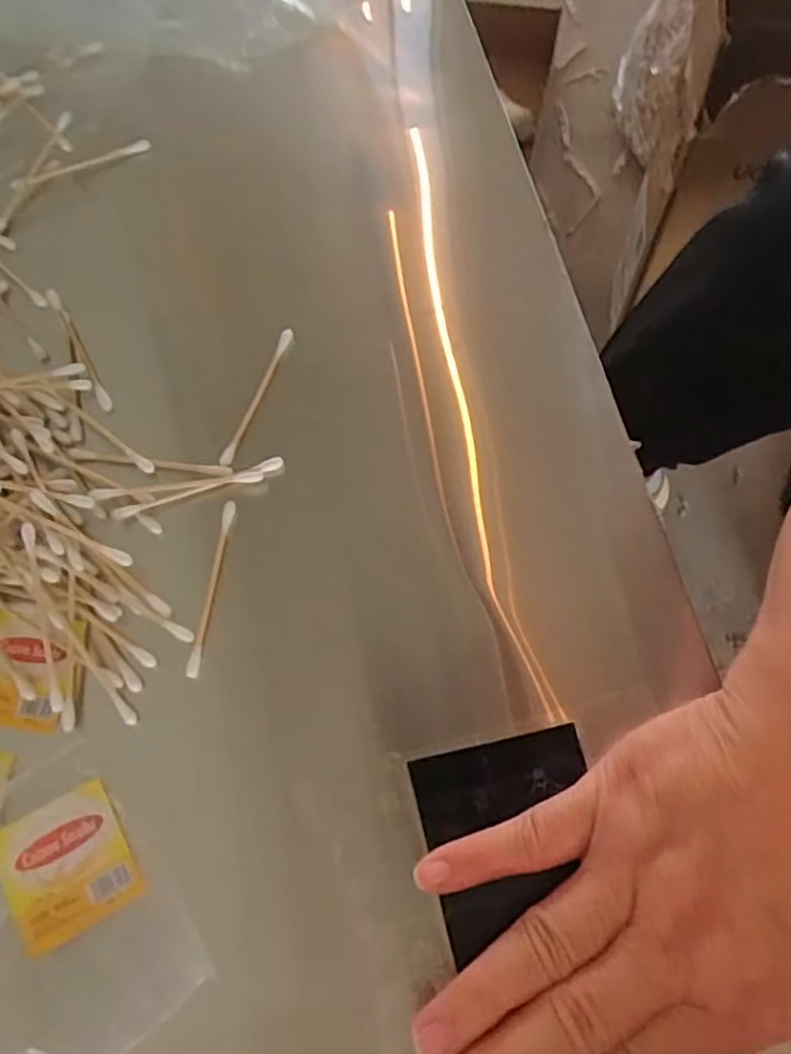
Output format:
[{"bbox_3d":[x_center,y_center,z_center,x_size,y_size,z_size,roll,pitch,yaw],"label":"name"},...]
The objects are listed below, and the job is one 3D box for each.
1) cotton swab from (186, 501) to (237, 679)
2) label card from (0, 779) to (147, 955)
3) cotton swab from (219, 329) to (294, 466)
[{"bbox_3d":[-0.072,0.023,0.275,0.005,0.004,0.071,6,69,6],"label":"cotton swab"},{"bbox_3d":[-0.113,0.115,0.239,0.039,0.004,0.042,-25,71,-19],"label":"label card"},{"bbox_3d":[-0.061,-0.057,0.306,0.006,0.005,0.070,18,70,10],"label":"cotton swab"}]

